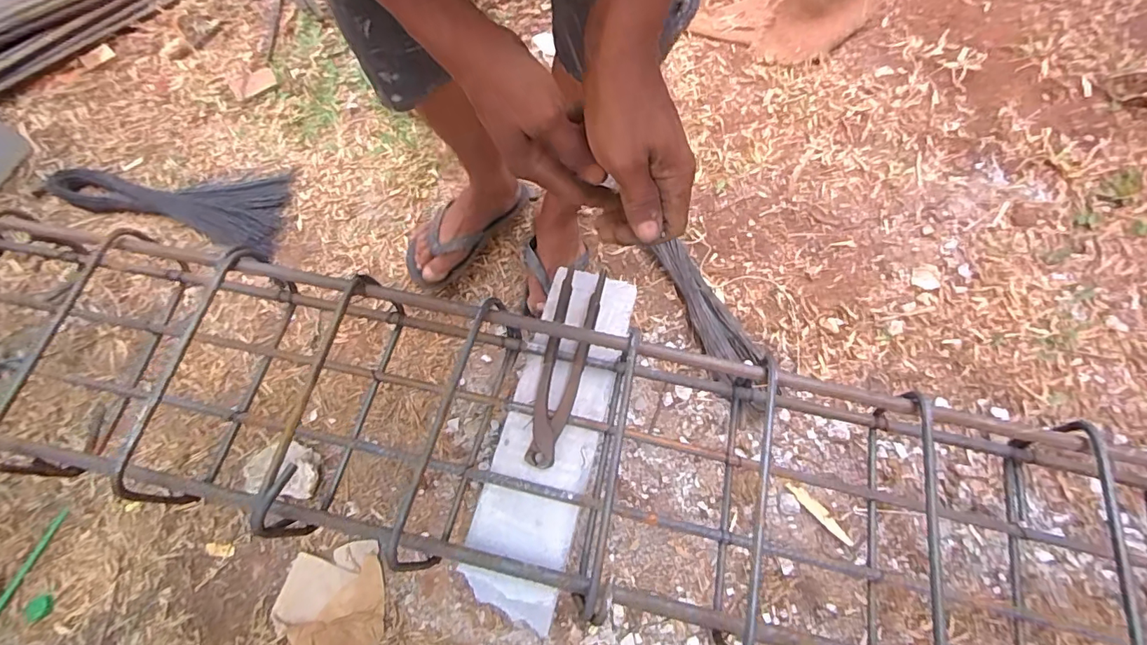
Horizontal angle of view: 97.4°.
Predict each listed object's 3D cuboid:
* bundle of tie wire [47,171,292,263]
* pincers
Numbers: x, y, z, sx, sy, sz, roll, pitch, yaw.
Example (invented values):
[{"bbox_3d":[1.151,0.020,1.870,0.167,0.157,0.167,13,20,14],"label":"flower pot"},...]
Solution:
[{"bbox_3d":[-0.701,-0.232,0.897,0.449,0.039,0.162,14,72,7],"label":"bundle of tie wire"},{"bbox_3d":[-0.012,0.044,0.533,0.046,0.024,0.215,14,72,7],"label":"pincers"}]

